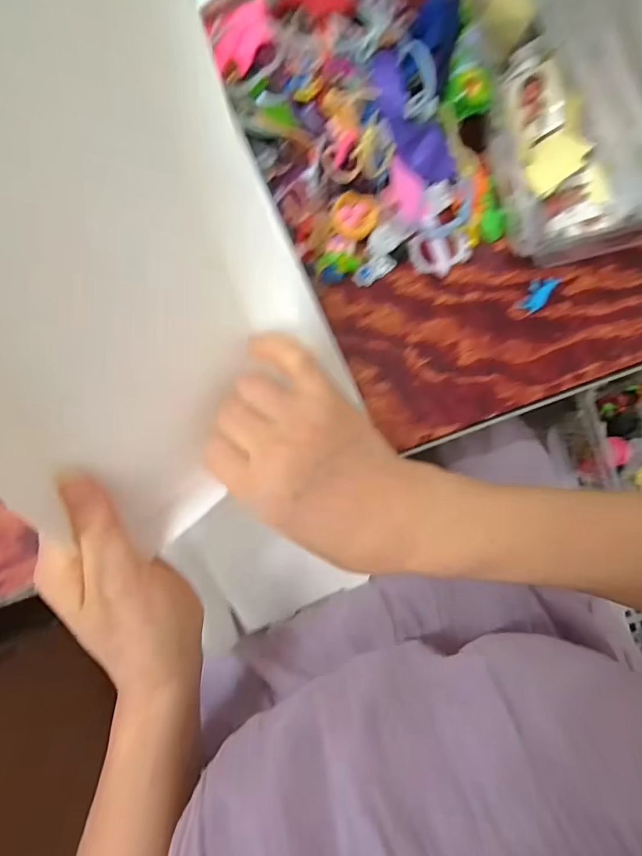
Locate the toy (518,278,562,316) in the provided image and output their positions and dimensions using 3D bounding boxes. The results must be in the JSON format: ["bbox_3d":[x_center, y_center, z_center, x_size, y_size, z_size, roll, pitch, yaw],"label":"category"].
[{"bbox_3d":[0.169,-0.105,0.357,0.017,0.007,0.032,31,89,-1],"label":"toy"}]

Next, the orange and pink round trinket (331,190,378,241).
[{"bbox_3d":[0.025,-0.158,0.344,0.032,0.010,0.031,15,105,-9],"label":"orange and pink round trinket"}]

